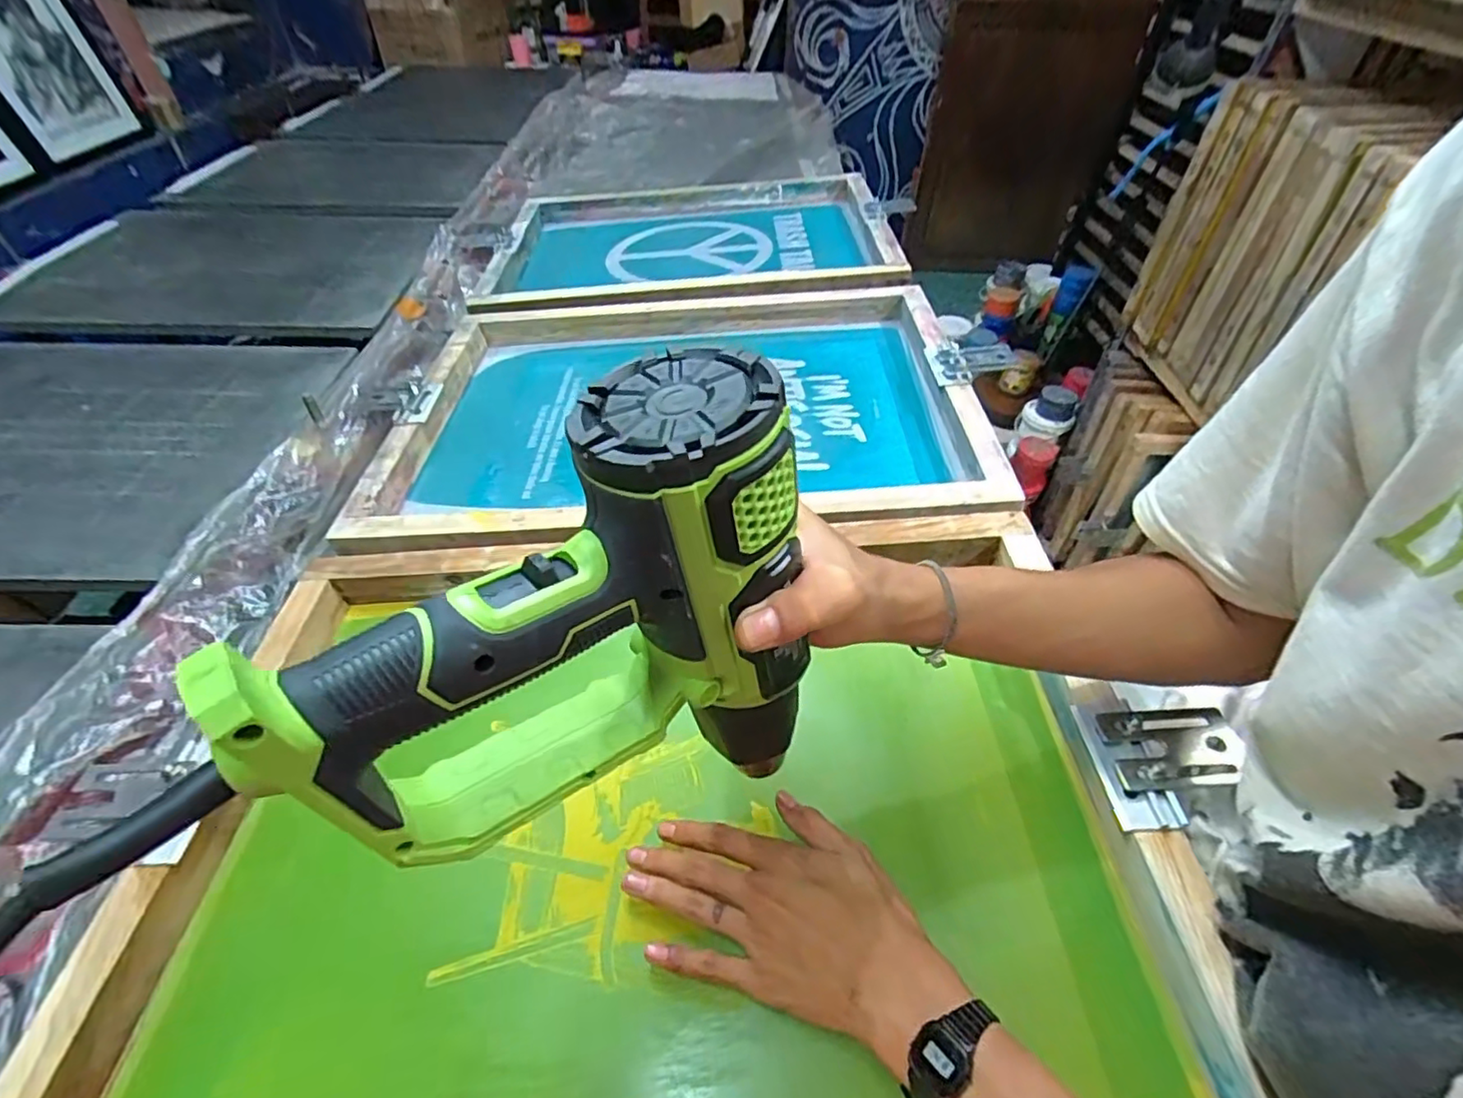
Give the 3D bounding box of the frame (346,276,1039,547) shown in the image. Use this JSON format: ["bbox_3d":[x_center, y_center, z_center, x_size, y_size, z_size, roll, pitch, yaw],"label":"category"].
[{"bbox_3d":[-0.064,-0.191,0.748,0.652,0.053,0.486,1,47,0],"label":"frame"}]

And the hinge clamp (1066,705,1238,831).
[{"bbox_3d":[0.278,0.133,0.392,0.088,0.019,0.077,0,47,-1],"label":"hinge clamp"}]

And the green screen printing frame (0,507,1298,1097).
[{"bbox_3d":[-0.069,0.165,0.423,0.645,0.060,0.450,-2,47,1],"label":"green screen printing frame"}]

